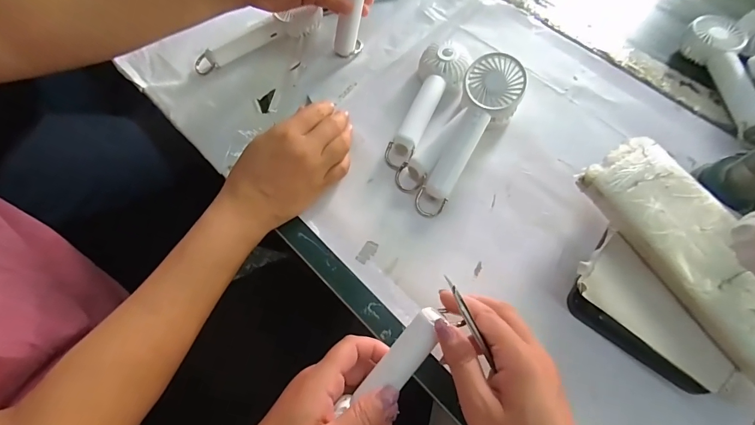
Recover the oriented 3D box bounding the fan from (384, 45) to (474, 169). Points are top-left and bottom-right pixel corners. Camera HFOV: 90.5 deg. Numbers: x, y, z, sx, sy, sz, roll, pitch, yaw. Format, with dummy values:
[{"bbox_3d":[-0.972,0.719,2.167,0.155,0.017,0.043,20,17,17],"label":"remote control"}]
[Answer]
[{"bbox_3d":[0.055,-0.114,0.399,0.053,0.031,0.150,17,69,10],"label":"fan"}]

